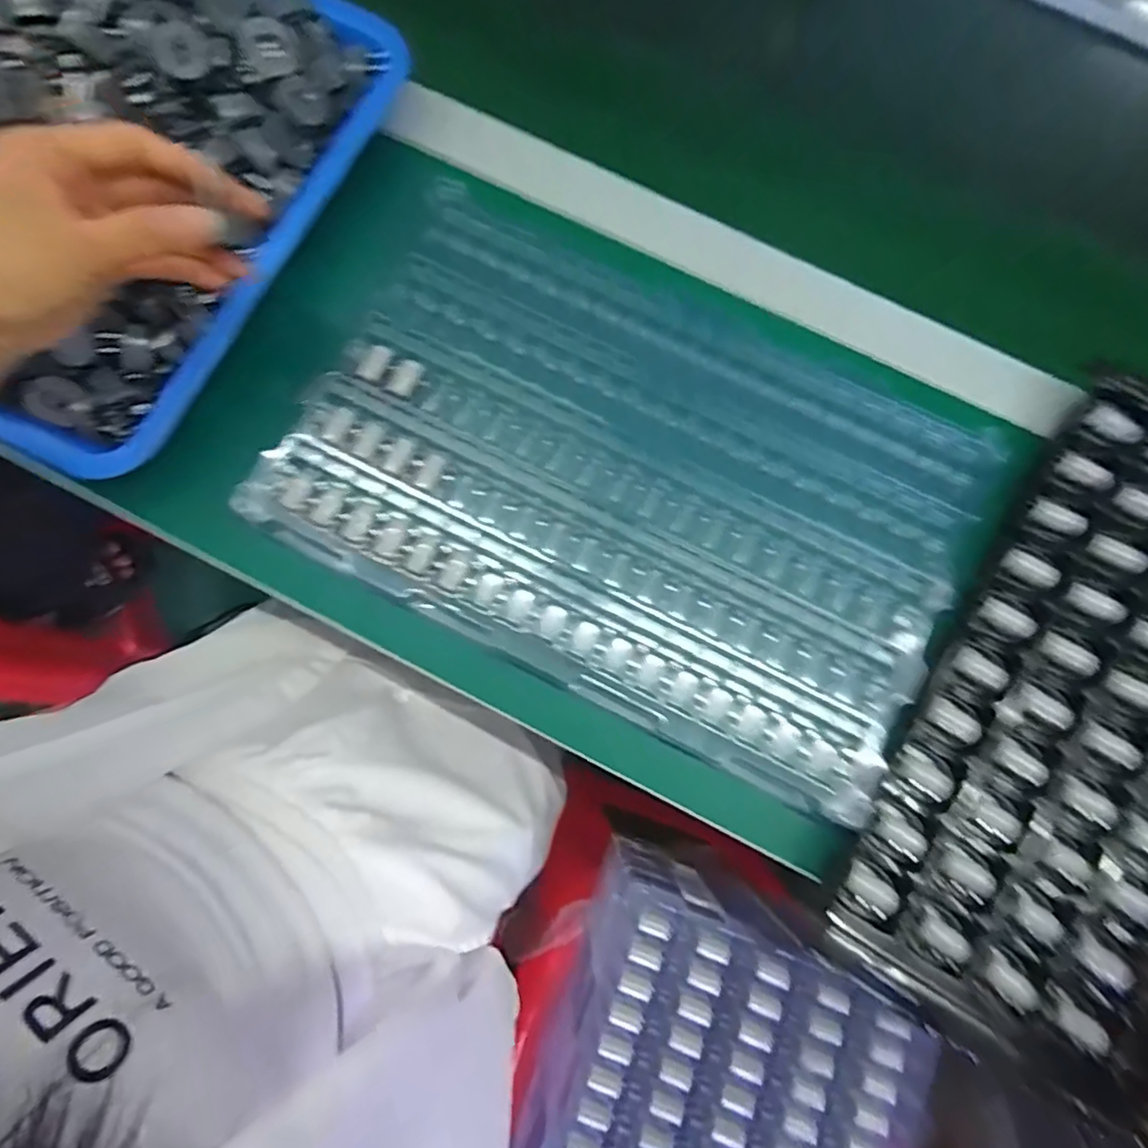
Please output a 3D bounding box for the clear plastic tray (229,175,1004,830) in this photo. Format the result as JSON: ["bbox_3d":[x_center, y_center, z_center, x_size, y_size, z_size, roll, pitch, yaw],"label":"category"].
[{"bbox_3d":[0.033,-0.054,0.334,0.363,0.013,0.233,27,78,6],"label":"clear plastic tray"}]

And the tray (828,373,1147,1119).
[{"bbox_3d":[0.294,0.081,0.310,0.193,0.027,0.342,32,79,7],"label":"tray"}]

